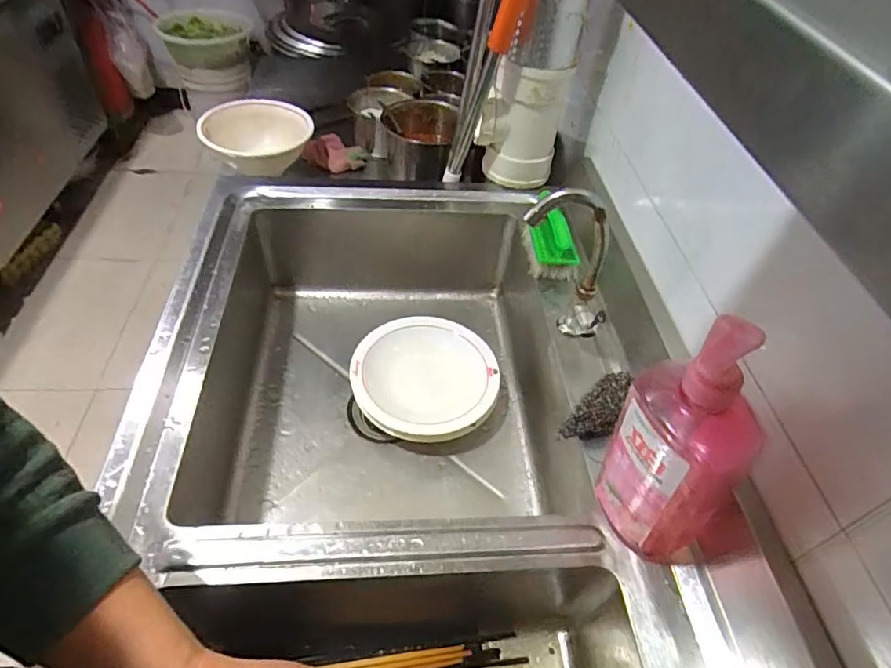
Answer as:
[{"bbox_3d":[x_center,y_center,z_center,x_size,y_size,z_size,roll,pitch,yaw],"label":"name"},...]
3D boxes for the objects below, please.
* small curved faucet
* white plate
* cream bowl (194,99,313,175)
[{"bbox_3d":[0.141,-0.074,0.619,0.113,0.195,0.053,23,50,15],"label":"small curved faucet"},{"bbox_3d":[-0.028,0.058,0.785,0.201,0.029,0.200,3,48,-3],"label":"white plate"},{"bbox_3d":[-0.351,-0.364,1.019,0.199,0.090,0.203,-9,49,-13],"label":"cream bowl"}]

